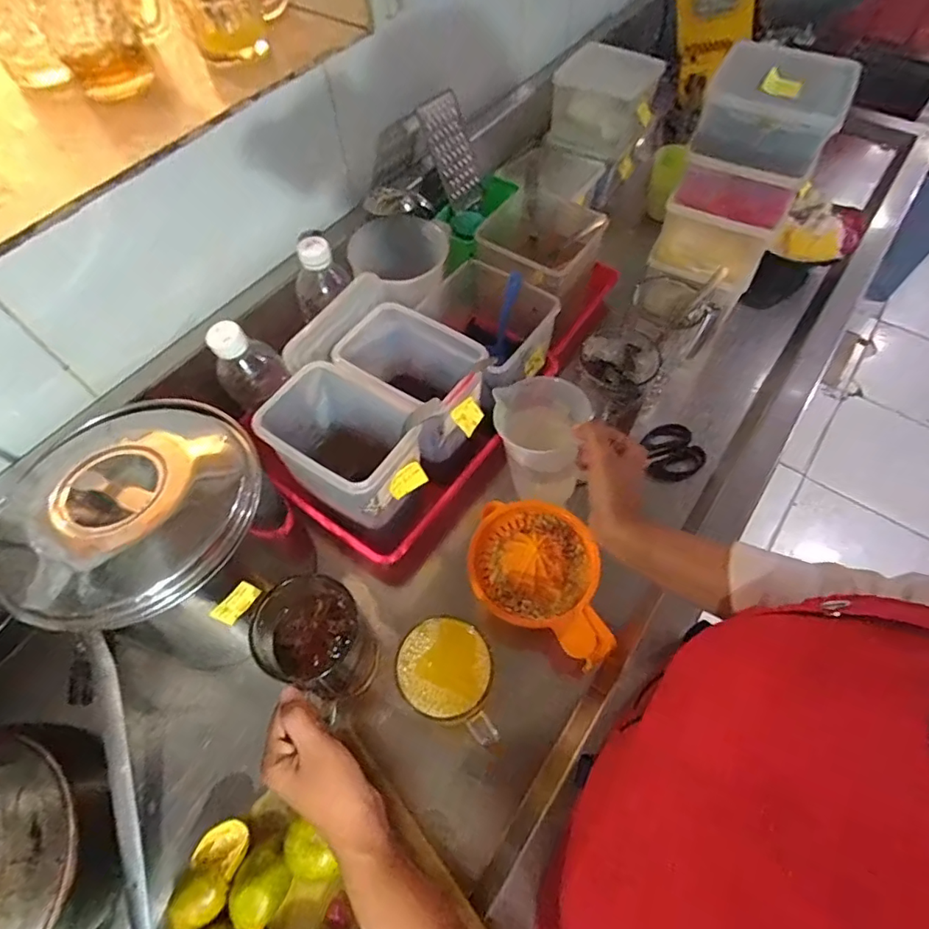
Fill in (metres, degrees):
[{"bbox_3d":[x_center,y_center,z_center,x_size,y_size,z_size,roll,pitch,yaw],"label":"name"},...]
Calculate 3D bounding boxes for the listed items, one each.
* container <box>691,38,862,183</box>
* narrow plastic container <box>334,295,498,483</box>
[{"bbox_3d":[0.348,-0.399,0.589,0.134,0.082,0.133,23,63,14],"label":"container"},{"bbox_3d":[-0.057,-0.081,0.599,0.175,0.156,0.105,33,66,19],"label":"narrow plastic container"}]

